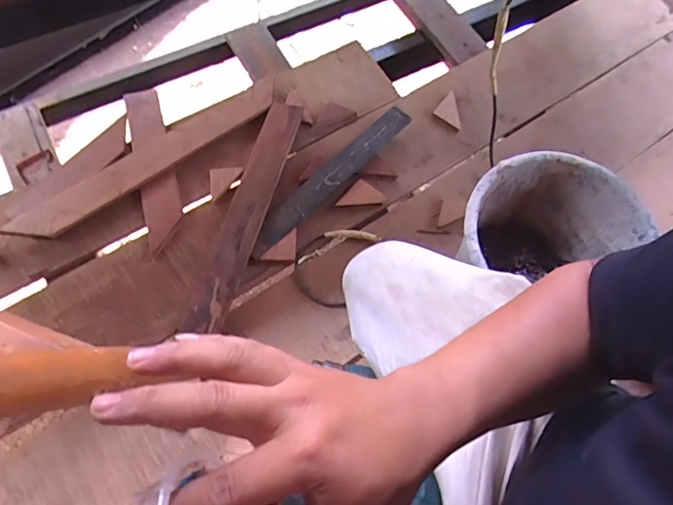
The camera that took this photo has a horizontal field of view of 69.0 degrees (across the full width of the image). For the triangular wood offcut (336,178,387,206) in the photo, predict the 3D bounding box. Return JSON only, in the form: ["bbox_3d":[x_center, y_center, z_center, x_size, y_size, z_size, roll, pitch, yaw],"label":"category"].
[{"bbox_3d":[0.046,-0.112,0.933,0.091,0.011,0.050,-8,67,-6],"label":"triangular wood offcut"}]

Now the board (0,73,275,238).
[{"bbox_3d":[-0.343,-0.175,0.918,0.558,0.033,0.092,-34,55,-10],"label":"board"}]

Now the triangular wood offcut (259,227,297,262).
[{"bbox_3d":[-0.092,-0.001,0.873,0.079,0.005,0.042,-40,82,-1],"label":"triangular wood offcut"}]

